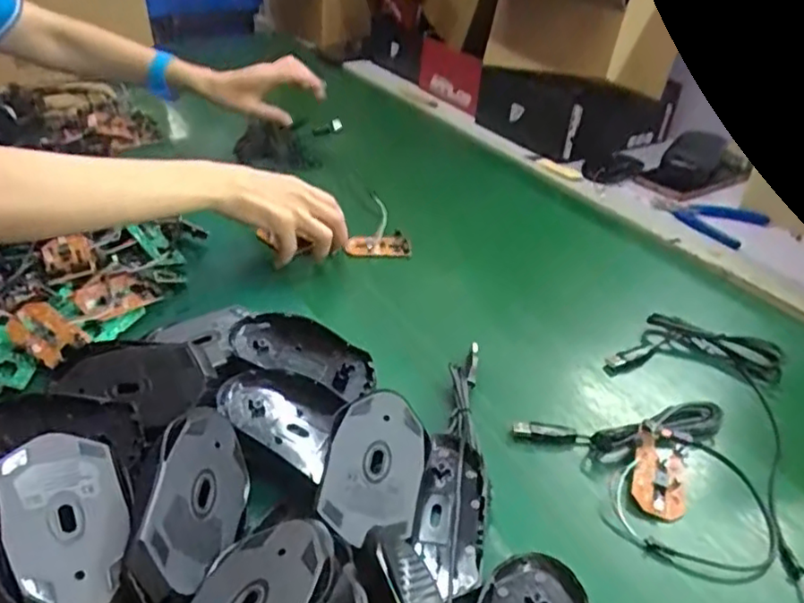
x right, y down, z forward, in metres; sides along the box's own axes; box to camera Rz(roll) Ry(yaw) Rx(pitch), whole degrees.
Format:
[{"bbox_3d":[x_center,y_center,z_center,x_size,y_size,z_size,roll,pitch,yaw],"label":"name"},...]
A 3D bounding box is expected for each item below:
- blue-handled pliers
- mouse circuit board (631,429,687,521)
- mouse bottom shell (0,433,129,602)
[{"bbox_3d":[0.370,-0.104,0.783,0.111,0.006,0.103,31,43,33],"label":"blue-handled pliers"},{"bbox_3d":[0.177,0.117,0.443,0.035,0.008,0.066,25,47,3],"label":"mouse circuit board"},{"bbox_3d":[-0.176,0.115,0.336,0.059,0.012,0.105,-1,44,-32],"label":"mouse bottom shell"}]

